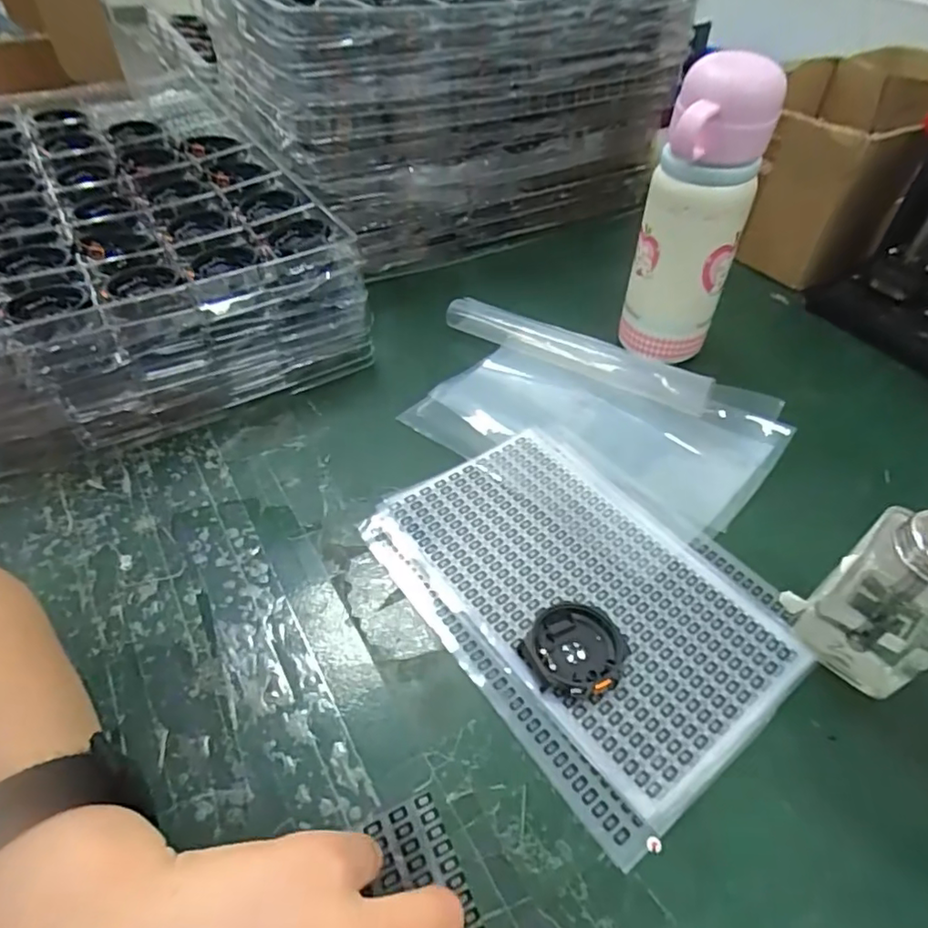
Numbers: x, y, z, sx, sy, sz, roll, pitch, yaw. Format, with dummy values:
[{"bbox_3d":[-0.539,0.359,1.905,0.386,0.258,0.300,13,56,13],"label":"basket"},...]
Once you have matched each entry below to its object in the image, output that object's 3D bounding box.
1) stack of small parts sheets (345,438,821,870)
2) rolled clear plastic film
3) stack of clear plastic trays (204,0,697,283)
[{"bbox_3d":[0.067,0.070,0.349,0.166,0.011,0.228,-28,53,-26],"label":"stack of small parts sheets"},{"bbox_3d":[0.089,-0.097,0.497,0.231,0.027,0.032,26,50,21],"label":"rolled clear plastic film"},{"bbox_3d":[-0.026,-0.417,0.667,0.437,0.223,0.310,-23,51,-23],"label":"stack of clear plastic trays"}]

